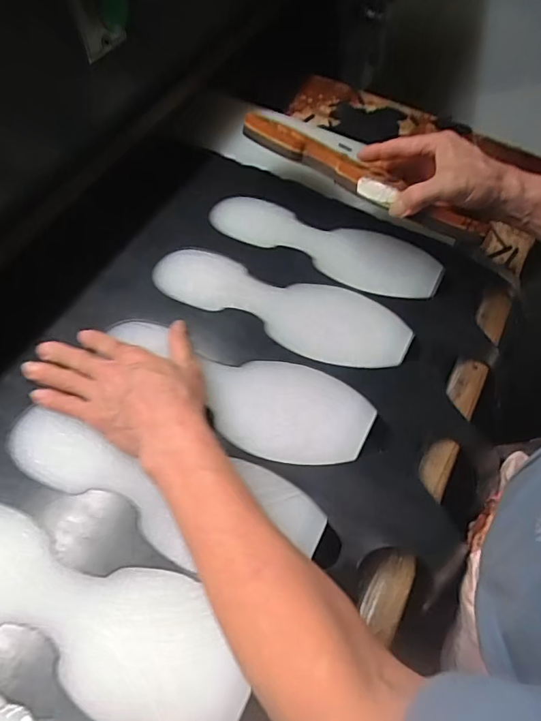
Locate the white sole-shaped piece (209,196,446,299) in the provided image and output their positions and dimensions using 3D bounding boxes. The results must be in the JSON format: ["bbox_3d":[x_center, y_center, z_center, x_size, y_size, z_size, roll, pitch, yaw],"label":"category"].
[{"bbox_3d":[0.060,-0.131,0.543,0.269,0.010,0.089,18,61,7],"label":"white sole-shaped piece"}]

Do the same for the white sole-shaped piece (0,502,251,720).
[{"bbox_3d":[-0.142,0.186,0.346,0.259,0.009,0.094,19,61,8],"label":"white sole-shaped piece"}]

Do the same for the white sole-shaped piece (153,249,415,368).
[{"bbox_3d":[0.008,-0.058,0.493,0.274,0.009,0.089,20,61,8],"label":"white sole-shaped piece"}]

